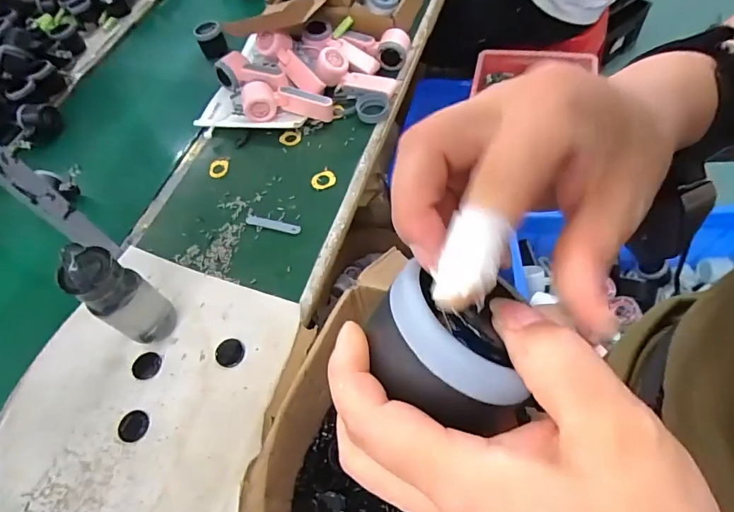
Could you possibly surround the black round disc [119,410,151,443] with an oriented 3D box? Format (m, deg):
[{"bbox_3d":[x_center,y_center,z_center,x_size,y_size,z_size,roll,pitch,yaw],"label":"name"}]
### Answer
[{"bbox_3d":[-0.294,0.213,0.562,0.037,0.004,0.036,-4,57,6],"label":"black round disc"}]

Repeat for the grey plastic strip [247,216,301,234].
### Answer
[{"bbox_3d":[-0.150,-0.051,0.710,0.097,0.007,0.017,13,61,16],"label":"grey plastic strip"}]

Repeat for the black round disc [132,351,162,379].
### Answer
[{"bbox_3d":[-0.297,0.148,0.602,0.034,0.006,0.037,-4,57,6],"label":"black round disc"}]

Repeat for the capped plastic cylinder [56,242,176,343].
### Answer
[{"bbox_3d":[-0.305,0.053,0.558,0.051,0.180,0.067,30,67,24],"label":"capped plastic cylinder"}]

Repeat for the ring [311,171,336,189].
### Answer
[{"bbox_3d":[-0.073,-0.128,0.747,0.042,0.009,0.032,-19,57,-3],"label":"ring"}]

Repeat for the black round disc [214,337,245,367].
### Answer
[{"bbox_3d":[-0.183,0.128,0.592,0.039,0.011,0.036,-4,57,6],"label":"black round disc"}]

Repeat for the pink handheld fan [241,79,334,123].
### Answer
[{"bbox_3d":[-0.144,-0.272,0.807,0.165,0.066,0.052,2,58,9],"label":"pink handheld fan"}]

